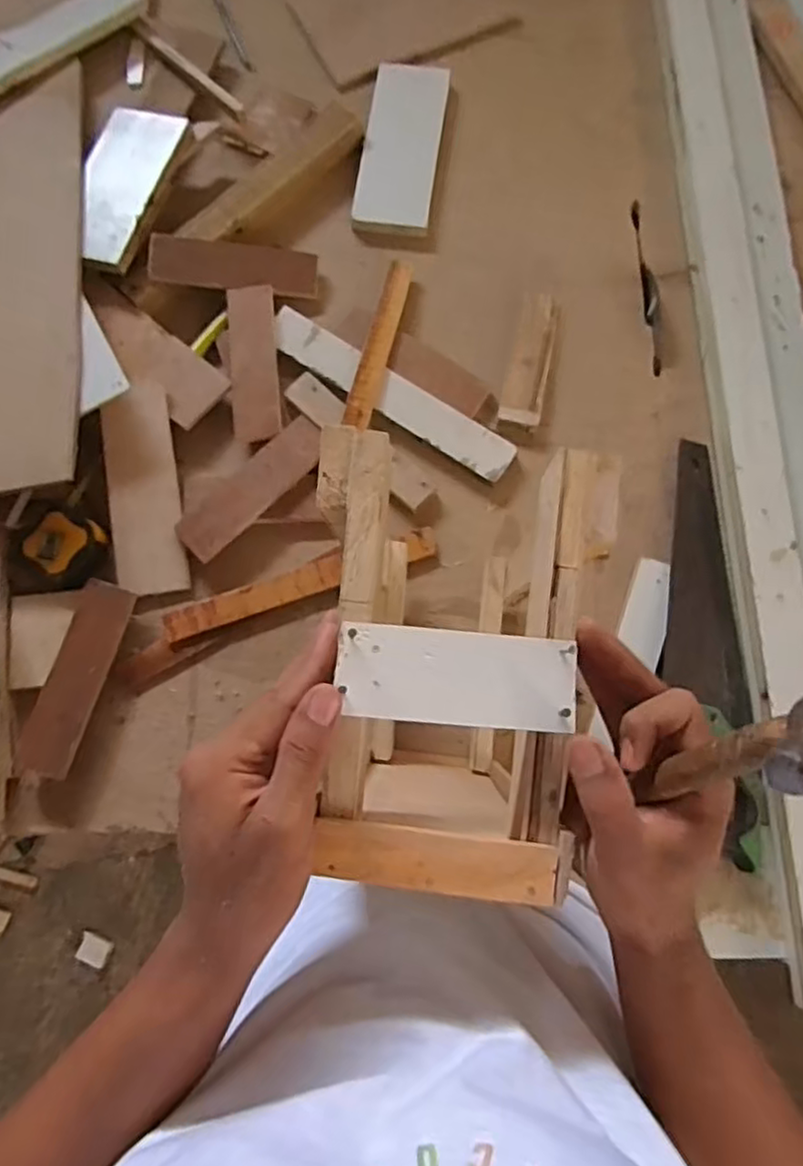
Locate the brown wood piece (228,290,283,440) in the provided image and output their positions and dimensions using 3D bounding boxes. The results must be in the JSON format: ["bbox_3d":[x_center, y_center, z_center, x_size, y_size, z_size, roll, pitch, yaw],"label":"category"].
[{"bbox_3d":[-0.171,-0.259,0.785,0.054,0.011,0.195,-6,75,-1],"label":"brown wood piece"}]

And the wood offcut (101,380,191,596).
[{"bbox_3d":[-0.285,-0.106,0.747,0.076,0.009,0.232,-7,85,-13],"label":"wood offcut"}]

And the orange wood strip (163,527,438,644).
[{"bbox_3d":[-0.108,0.000,0.727,0.302,0.020,0.035,-19,76,-4],"label":"orange wood strip"}]

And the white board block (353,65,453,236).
[{"bbox_3d":[0.000,-0.558,0.866,0.095,0.023,0.260,8,75,3],"label":"white board block"}]

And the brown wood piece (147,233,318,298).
[{"bbox_3d":[-0.199,-0.378,0.806,0.194,0.006,0.053,4,103,-9],"label":"brown wood piece"}]

